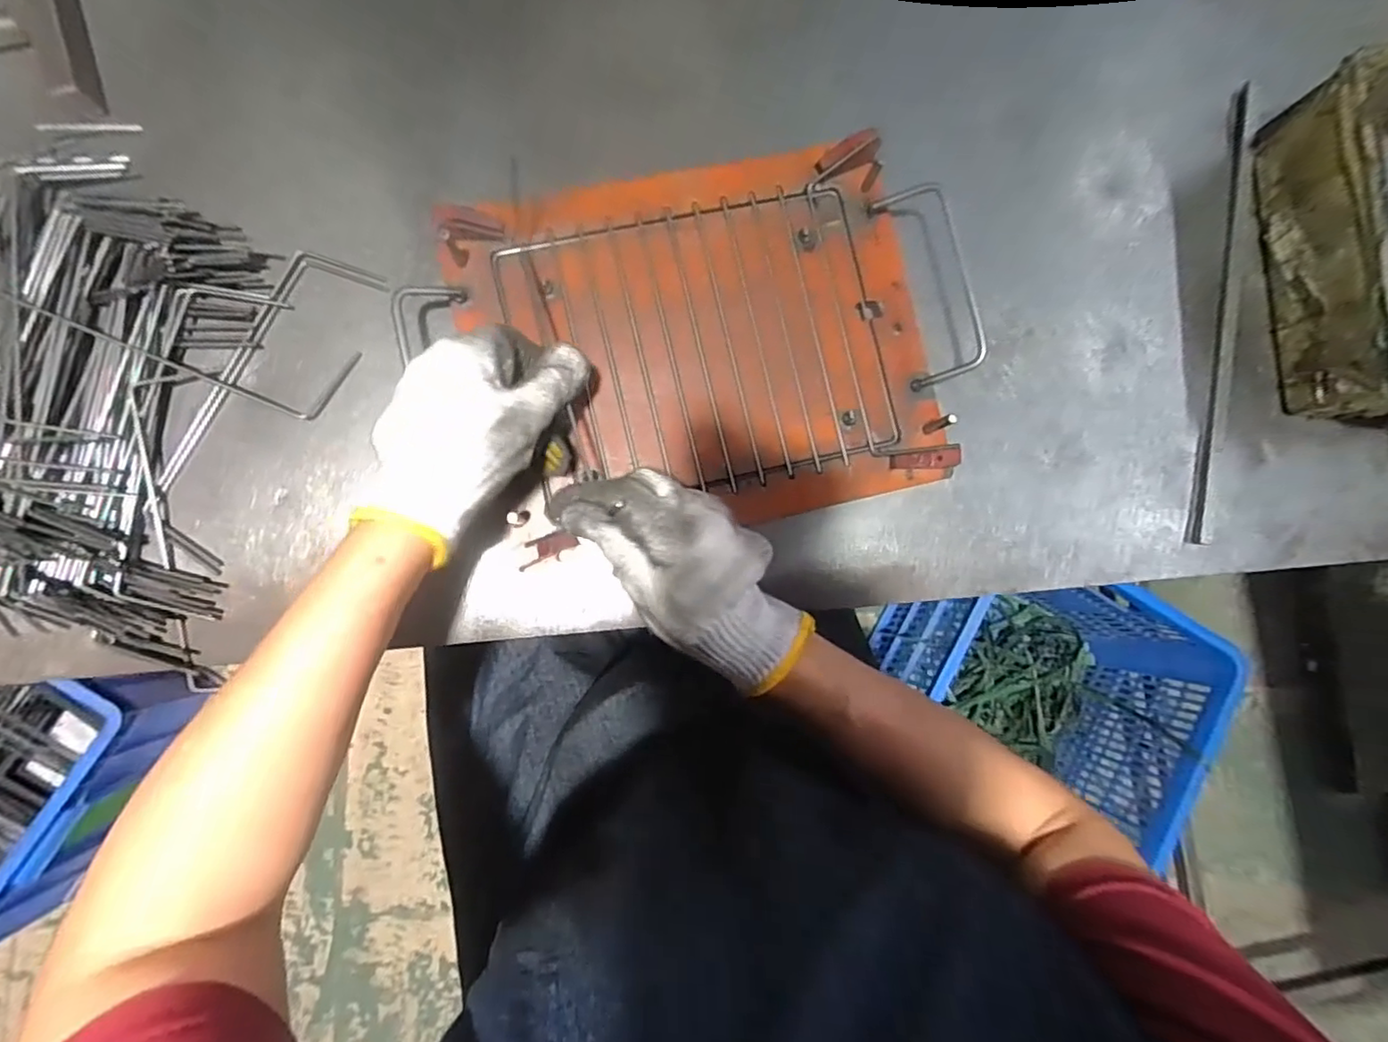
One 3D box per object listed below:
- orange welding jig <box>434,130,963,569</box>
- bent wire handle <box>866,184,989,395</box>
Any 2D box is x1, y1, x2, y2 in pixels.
[{"bbox_3d":[0.009,-0.111,0.406,0.287,0.024,0.235,-16,88,-6],"label":"orange welding jig"},{"bbox_3d":[0.159,-0.161,0.413,0.050,0.011,0.132,-14,88,29],"label":"bent wire handle"}]

